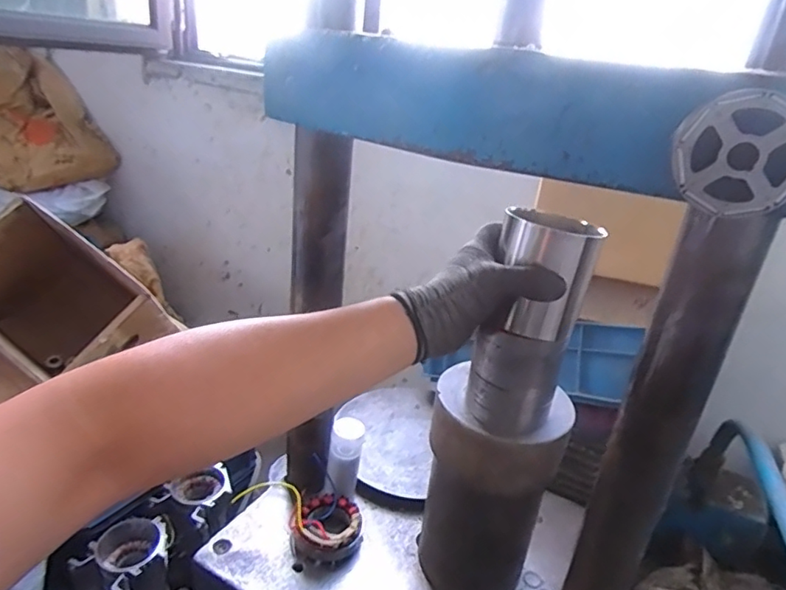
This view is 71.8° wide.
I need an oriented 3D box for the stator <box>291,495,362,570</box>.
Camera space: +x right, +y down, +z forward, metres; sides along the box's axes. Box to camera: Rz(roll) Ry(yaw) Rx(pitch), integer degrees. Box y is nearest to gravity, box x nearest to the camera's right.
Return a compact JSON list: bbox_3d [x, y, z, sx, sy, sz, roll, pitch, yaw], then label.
[{"bbox_3d":[-0.084,0.295,0.693,0.087,0.038,0.086,6,24,-2],"label":"stator"}]

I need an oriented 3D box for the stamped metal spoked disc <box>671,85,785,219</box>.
[{"bbox_3d":[0.220,-0.089,0.342,0.077,0.075,0.010,15,25,17],"label":"stamped metal spoked disc"}]

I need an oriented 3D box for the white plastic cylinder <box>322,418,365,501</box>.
[{"bbox_3d":[-0.066,0.220,0.735,0.047,0.102,0.045,7,24,0],"label":"white plastic cylinder"}]

